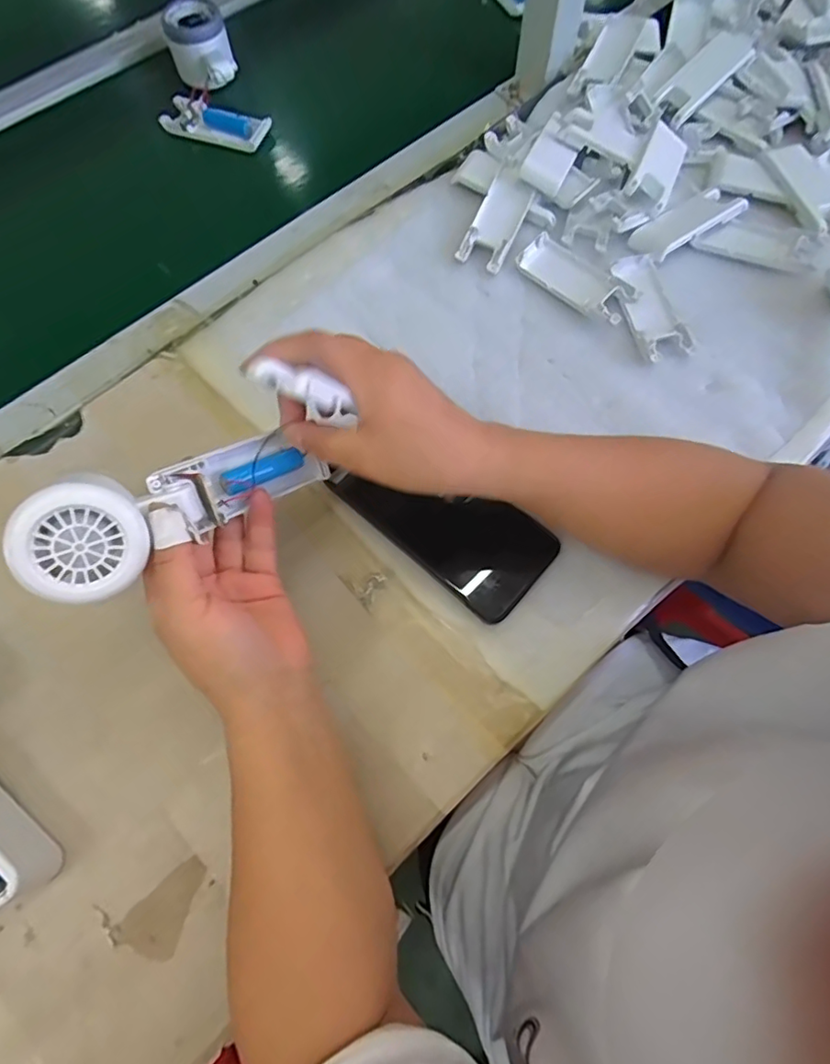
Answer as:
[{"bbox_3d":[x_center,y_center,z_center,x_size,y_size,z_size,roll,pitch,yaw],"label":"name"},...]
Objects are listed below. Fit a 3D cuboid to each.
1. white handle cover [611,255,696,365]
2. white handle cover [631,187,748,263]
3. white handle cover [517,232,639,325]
[{"bbox_3d":[0.195,-0.187,0.450,0.042,0.008,0.098,-13,72,-5],"label":"white handle cover"},{"bbox_3d":[0.237,-0.271,0.474,0.100,0.010,0.039,-32,75,-11],"label":"white handle cover"},{"bbox_3d":[0.135,-0.213,0.458,0.042,0.014,0.104,-41,77,-13],"label":"white handle cover"}]

